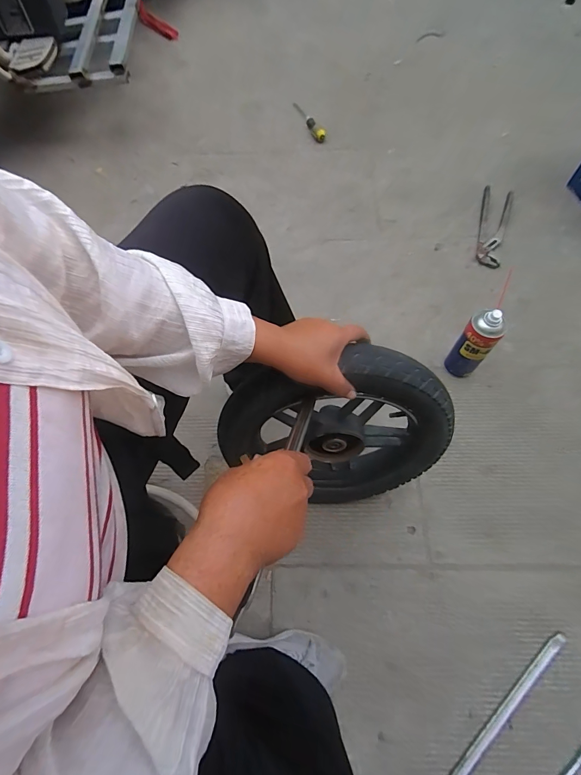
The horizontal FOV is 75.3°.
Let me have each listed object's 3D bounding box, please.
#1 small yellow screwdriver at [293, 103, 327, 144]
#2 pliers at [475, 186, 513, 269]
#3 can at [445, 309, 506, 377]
[{"bbox_3d":[0.061,-0.880,1.243,0.038,0.026,0.218,-21,65,-9],"label":"small yellow screwdriver"},{"bbox_3d":[0.546,-0.436,1.011,0.073,0.015,0.292,15,65,9],"label":"pliers"},{"bbox_3d":[0.363,-0.081,0.751,0.065,0.181,0.059,28,67,15],"label":"can"}]

